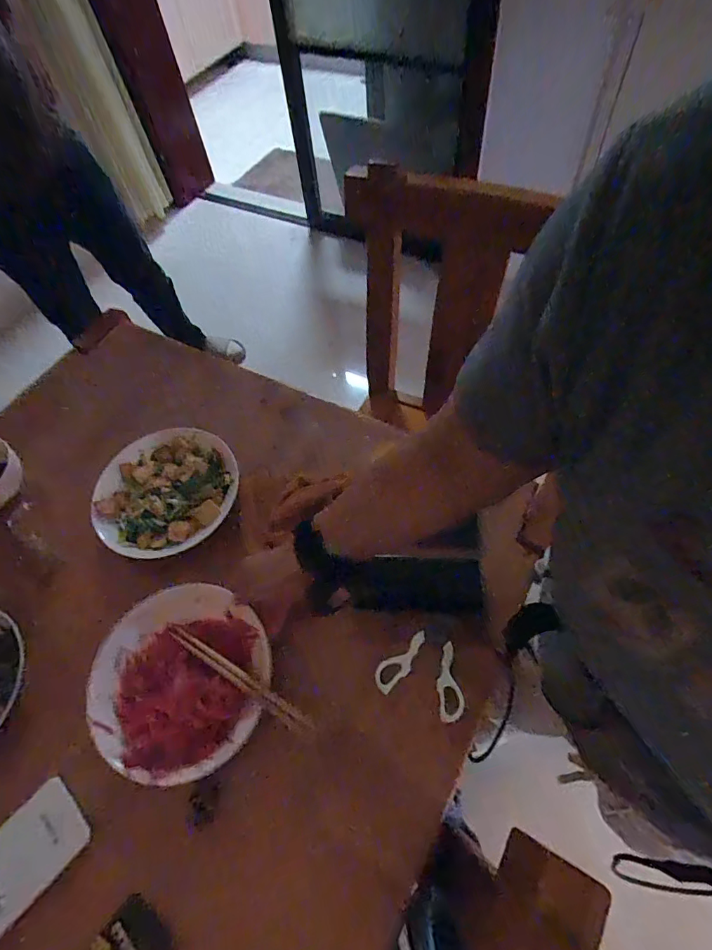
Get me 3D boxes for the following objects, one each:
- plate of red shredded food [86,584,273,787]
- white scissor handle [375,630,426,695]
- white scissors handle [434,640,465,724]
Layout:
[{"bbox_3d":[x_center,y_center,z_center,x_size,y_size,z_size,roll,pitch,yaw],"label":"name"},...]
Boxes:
[{"bbox_3d":[-0.205,0.228,0.536,0.202,0.030,0.195,0,62,1],"label":"plate of red shredded food"},{"bbox_3d":[0.056,0.221,0.553,0.078,0.013,0.029,-33,66,-16],"label":"white scissor handle"},{"bbox_3d":[0.106,0.237,0.539,0.028,0.004,0.081,-8,64,3],"label":"white scissors handle"}]

